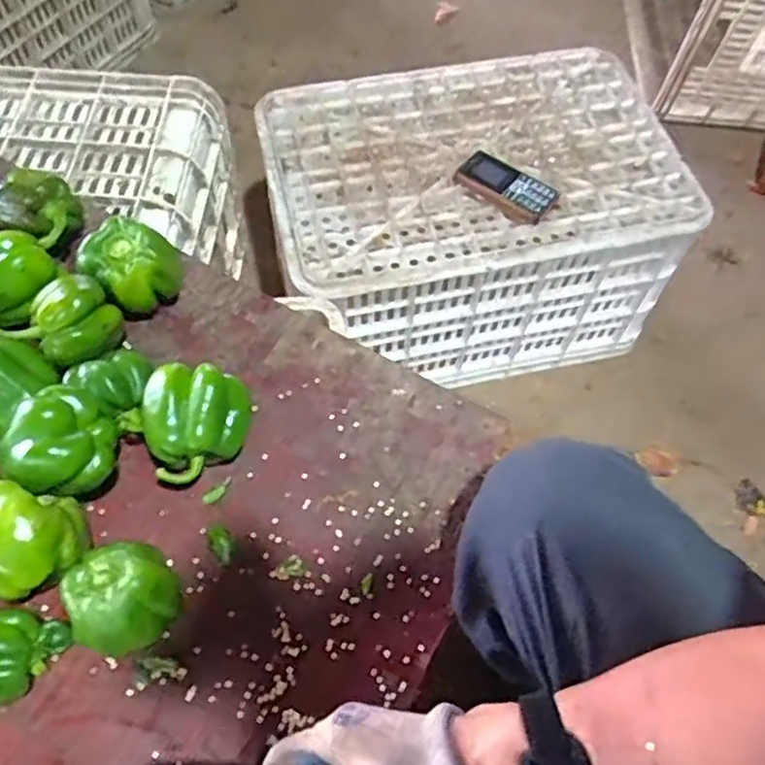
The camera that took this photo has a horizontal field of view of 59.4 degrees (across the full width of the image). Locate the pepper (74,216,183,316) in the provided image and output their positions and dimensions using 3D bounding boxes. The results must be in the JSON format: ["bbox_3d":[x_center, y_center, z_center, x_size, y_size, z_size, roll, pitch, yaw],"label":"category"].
[{"bbox_3d":[-0.224,-0.101,0.601,0.081,0.062,0.072,-15,63,-12],"label":"pepper"}]

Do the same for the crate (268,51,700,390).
[{"bbox_3d":[0.106,-0.224,0.942,0.493,0.272,0.346,-11,62,-9],"label":"crate"}]

